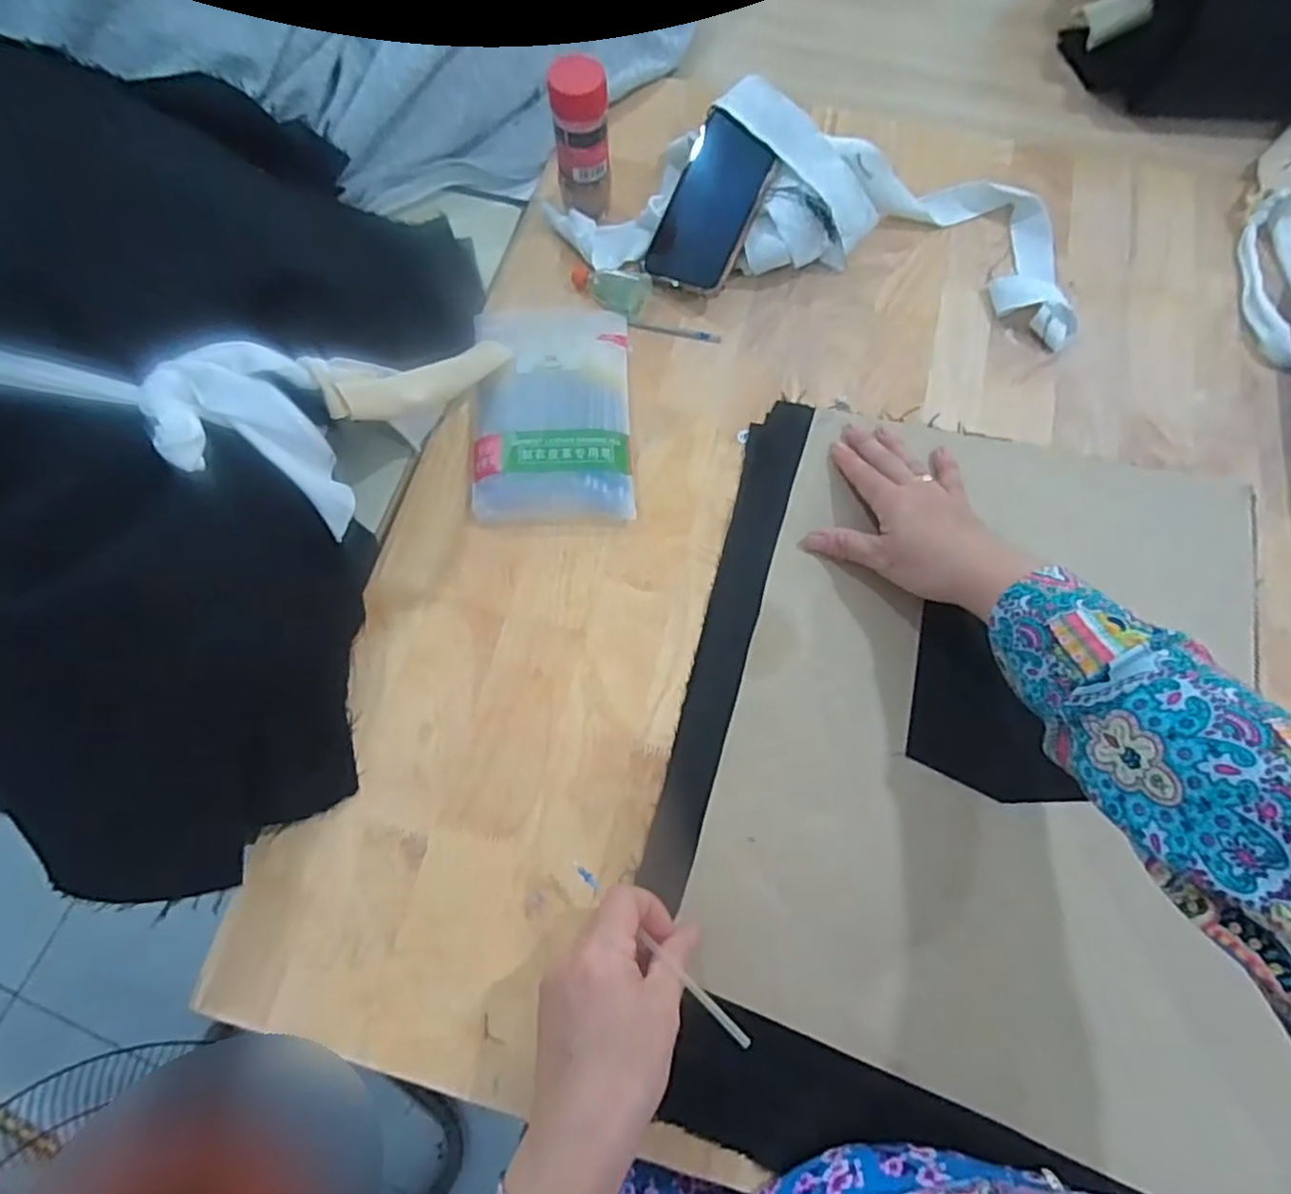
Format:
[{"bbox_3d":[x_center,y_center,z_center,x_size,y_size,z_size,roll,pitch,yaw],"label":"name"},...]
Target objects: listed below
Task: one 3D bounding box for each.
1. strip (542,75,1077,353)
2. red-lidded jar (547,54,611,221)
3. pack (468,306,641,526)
[{"bbox_3d":[0.137,-0.310,0.527,0.415,0.074,0.161,11,71,5],"label":"strip"},{"bbox_3d":[-0.048,-0.343,0.515,0.041,0.111,0.034,-2,70,0],"label":"red-lidded jar"},{"bbox_3d":[-0.068,-0.137,0.494,0.112,0.023,0.170,-3,70,0],"label":"pack"}]

